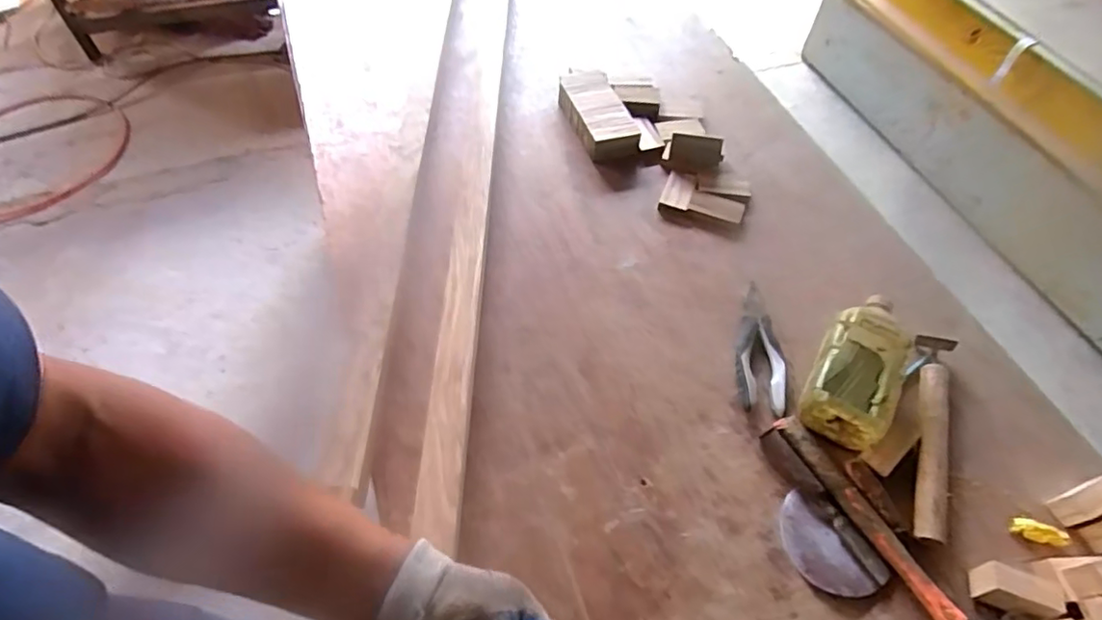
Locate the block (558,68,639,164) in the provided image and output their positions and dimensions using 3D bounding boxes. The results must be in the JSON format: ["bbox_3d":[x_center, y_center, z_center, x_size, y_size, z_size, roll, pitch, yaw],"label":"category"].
[{"bbox_3d":[0.080,-0.337,0.989,0.088,0.048,0.203,-16,58,-13],"label":"block"}]

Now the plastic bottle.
[{"bbox_3d":[0.378,0.065,0.712,0.095,0.081,0.203,26,58,14],"label":"plastic bottle"}]

